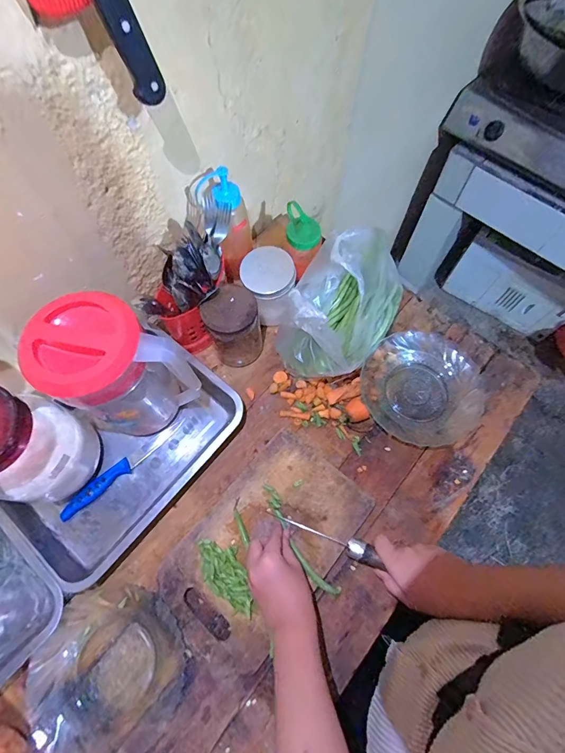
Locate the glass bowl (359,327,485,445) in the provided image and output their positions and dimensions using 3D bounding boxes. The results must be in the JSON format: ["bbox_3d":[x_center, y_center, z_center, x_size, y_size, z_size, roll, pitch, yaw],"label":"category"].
[{"bbox_3d":[0.224,0.019,0.593,0.193,0.047,0.175,7,66,3],"label":"glass bowl"}]

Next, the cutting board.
[{"bbox_3d":[-0.024,0.231,0.515,0.174,0.019,0.285,38,71,16],"label":"cutting board"}]

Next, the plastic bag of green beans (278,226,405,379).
[{"bbox_3d":[0.101,-0.121,0.595,0.155,0.149,0.257,27,69,10],"label":"plastic bag of green beans"}]

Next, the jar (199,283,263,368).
[{"bbox_3d":[-0.077,-0.076,0.589,0.080,0.146,0.076,0,66,-1],"label":"jar"}]

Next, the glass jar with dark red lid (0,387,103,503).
[{"bbox_3d":[-0.326,0.094,0.477,0.102,0.212,0.112,0,66,-1],"label":"glass jar with dark red lid"}]

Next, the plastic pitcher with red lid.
[{"bbox_3d":[-0.206,0.014,0.493,0.147,0.242,0.115,27,69,10],"label":"plastic pitcher with red lid"}]

